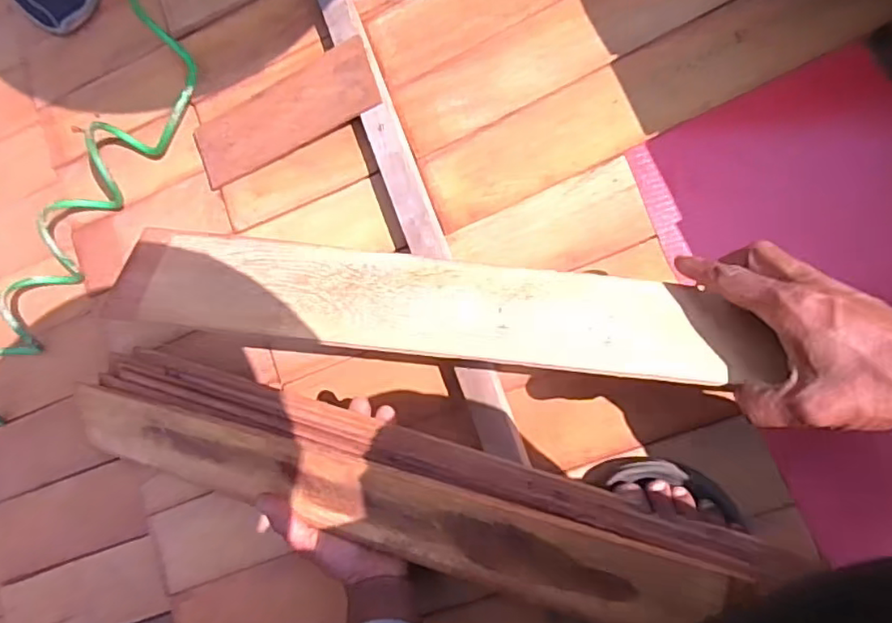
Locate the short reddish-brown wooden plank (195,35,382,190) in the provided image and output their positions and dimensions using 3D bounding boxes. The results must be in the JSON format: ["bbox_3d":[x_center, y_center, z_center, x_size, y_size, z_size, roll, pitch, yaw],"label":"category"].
[{"bbox_3d":[-0.168,-0.201,0.620,0.212,0.011,0.073,-21,80,19],"label":"short reddish-brown wooden plank"}]

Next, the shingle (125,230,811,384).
[{"bbox_3d":[0.000,-0.003,0.396,0.415,0.010,0.082,7,54,-1],"label":"shingle"}]

